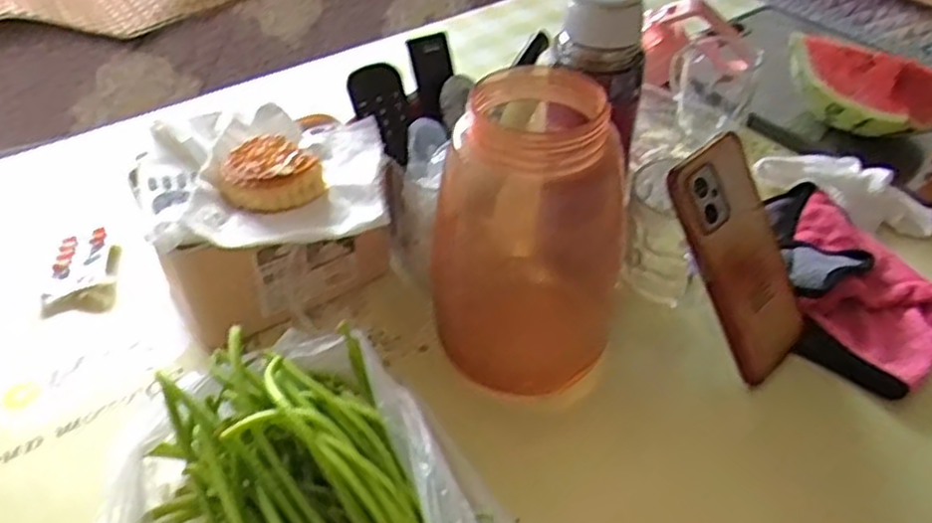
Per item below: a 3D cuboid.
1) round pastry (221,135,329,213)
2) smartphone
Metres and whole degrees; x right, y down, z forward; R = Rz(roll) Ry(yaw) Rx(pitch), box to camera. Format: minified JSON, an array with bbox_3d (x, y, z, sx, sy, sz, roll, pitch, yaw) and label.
[{"bbox_3d":[-0.132,-0.062,0.500,0.065,0.026,0.064,0,42,0],"label":"round pastry"},{"bbox_3d":[0.187,-0.003,0.496,0.073,0.161,0.014,-39,20,-27],"label":"smartphone"}]

